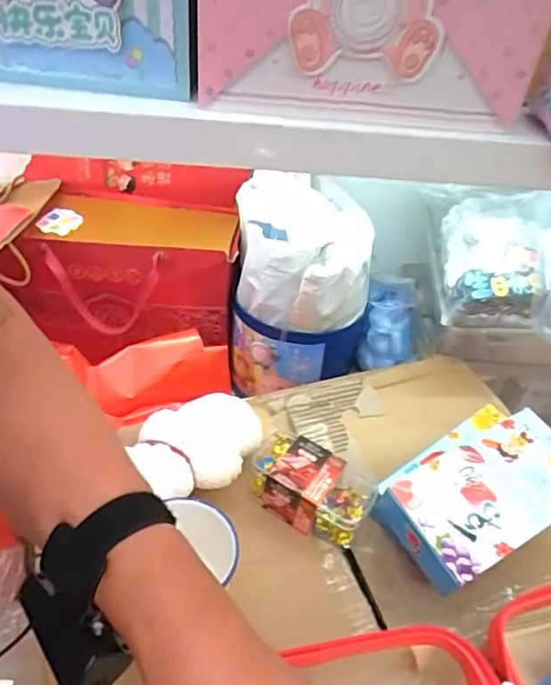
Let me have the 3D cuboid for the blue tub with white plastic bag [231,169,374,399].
[{"bbox_3d":[0.031,-0.065,0.728,0.170,0.267,0.140,5,41,-2],"label":"blue tub with white plastic bag"}]

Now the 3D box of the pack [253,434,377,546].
[{"bbox_3d":[0.033,0.143,0.537,0.117,0.055,0.063,25,44,20],"label":"pack"}]

